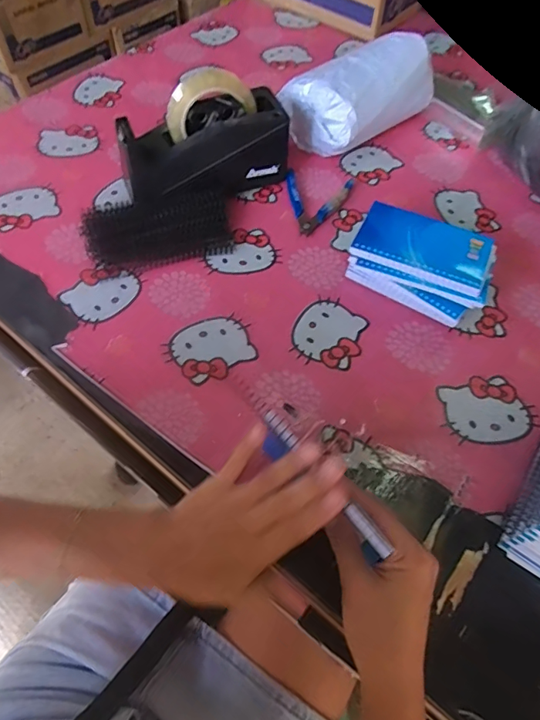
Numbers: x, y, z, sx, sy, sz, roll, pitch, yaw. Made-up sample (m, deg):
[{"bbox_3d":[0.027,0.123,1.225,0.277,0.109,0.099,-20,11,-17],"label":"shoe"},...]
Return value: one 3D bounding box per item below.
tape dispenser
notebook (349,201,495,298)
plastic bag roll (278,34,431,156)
[{"bbox_3d":[-0.076,-0.258,0.565,0.198,0.126,0.083,-25,63,-17],"label":"tape dispenser"},{"bbox_3d":[0.160,-0.119,0.490,0.133,0.009,0.086,21,60,10],"label":"notebook"},{"bbox_3d":[0.119,-0.360,0.648,0.184,0.111,0.118,-38,67,-23],"label":"plastic bag roll"}]

